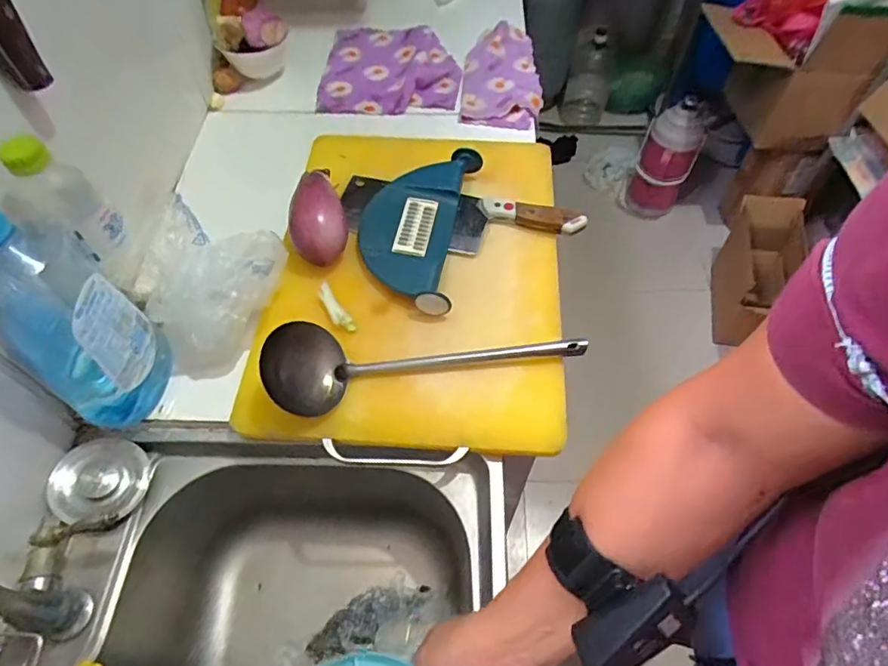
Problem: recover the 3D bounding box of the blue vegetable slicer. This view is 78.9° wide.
[{"bbox_3d":[-0.036,-0.132,0.646,0.120,0.030,0.232,8,57,5],"label":"blue vegetable slicer"}]

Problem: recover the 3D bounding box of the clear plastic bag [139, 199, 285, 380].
[{"bbox_3d":[-0.237,-0.039,0.556,0.108,0.118,0.129,14,58,9],"label":"clear plastic bag"}]

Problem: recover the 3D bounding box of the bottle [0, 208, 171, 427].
[{"bbox_3d":[-0.321,-0.019,0.457,0.070,0.278,0.101,19,59,12],"label":"bottle"}]

